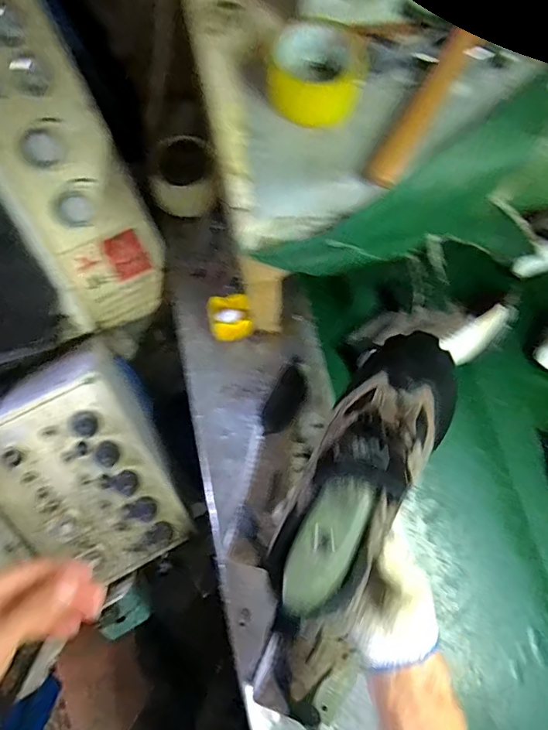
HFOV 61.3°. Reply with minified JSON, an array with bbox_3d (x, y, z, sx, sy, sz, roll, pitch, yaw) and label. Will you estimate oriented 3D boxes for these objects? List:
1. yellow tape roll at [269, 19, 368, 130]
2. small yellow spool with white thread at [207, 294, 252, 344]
[{"bbox_3d":[0.049,-0.307,0.488,0.092,0.046,0.102,13,71,6],"label":"yellow tape roll"},{"bbox_3d":[-0.072,-0.079,0.759,0.065,0.053,0.066,-13,71,-4],"label":"small yellow spool with white thread"}]

